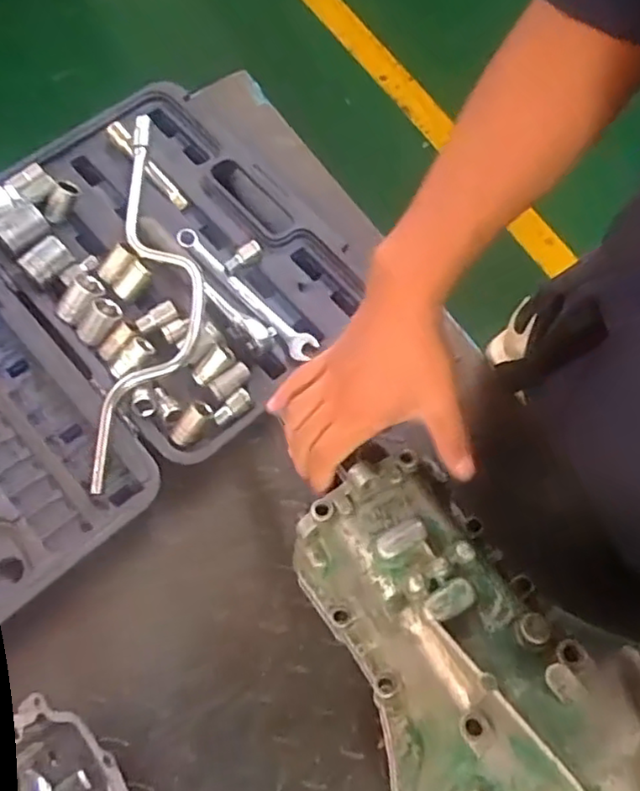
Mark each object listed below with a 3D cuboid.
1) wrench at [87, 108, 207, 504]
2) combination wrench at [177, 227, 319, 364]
[{"bbox_3d":[-0.160,-0.107,0.646,0.090,0.032,0.400,2,69,-2],"label":"wrench"},{"bbox_3d":[-0.079,-0.107,0.668,0.028,0.012,0.195,-41,76,-16],"label":"combination wrench"}]

